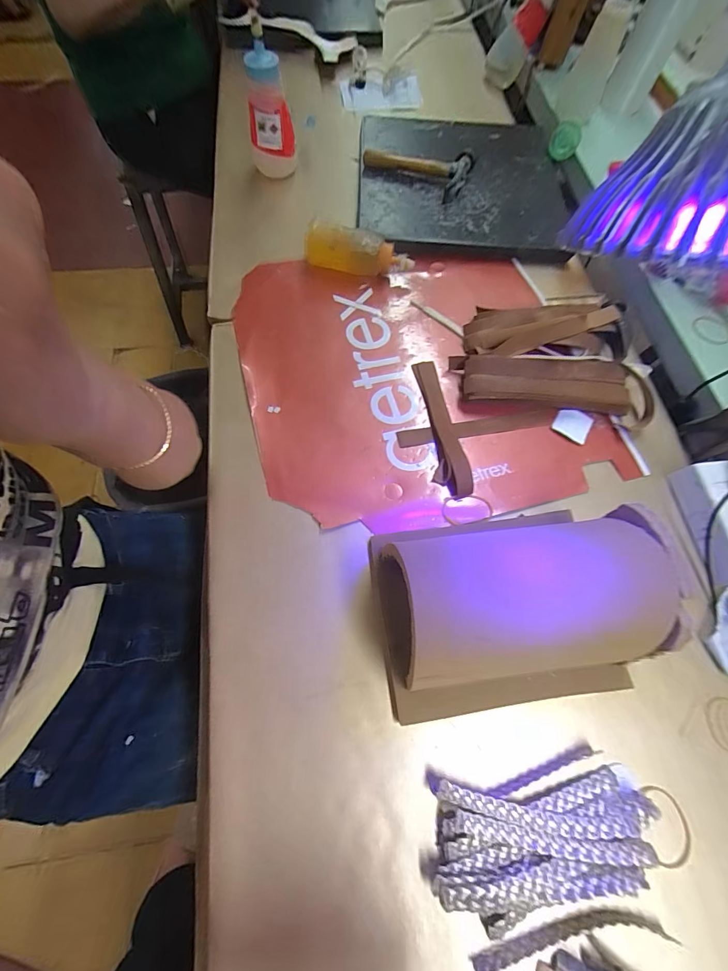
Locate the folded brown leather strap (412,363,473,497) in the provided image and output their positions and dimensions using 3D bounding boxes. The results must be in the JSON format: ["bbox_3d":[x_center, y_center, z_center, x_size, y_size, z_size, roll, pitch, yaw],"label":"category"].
[{"bbox_3d":[0.086,-0.070,0.431,0.038,0.013,0.175,-7,68,-6],"label":"folded brown leather strap"}]

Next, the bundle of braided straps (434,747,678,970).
[{"bbox_3d":[0.138,0.274,0.284,0.166,0.026,0.108,-7,68,-6],"label":"bundle of braided straps"}]

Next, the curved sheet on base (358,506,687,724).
[{"bbox_3d":[0.120,0.100,0.306,0.212,0.110,0.152,-2,68,-4],"label":"curved sheet on base"}]

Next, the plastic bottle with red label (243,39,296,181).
[{"bbox_3d":[-0.137,-0.530,0.552,0.064,0.132,0.068,-12,68,-5],"label":"plastic bottle with red label"}]

